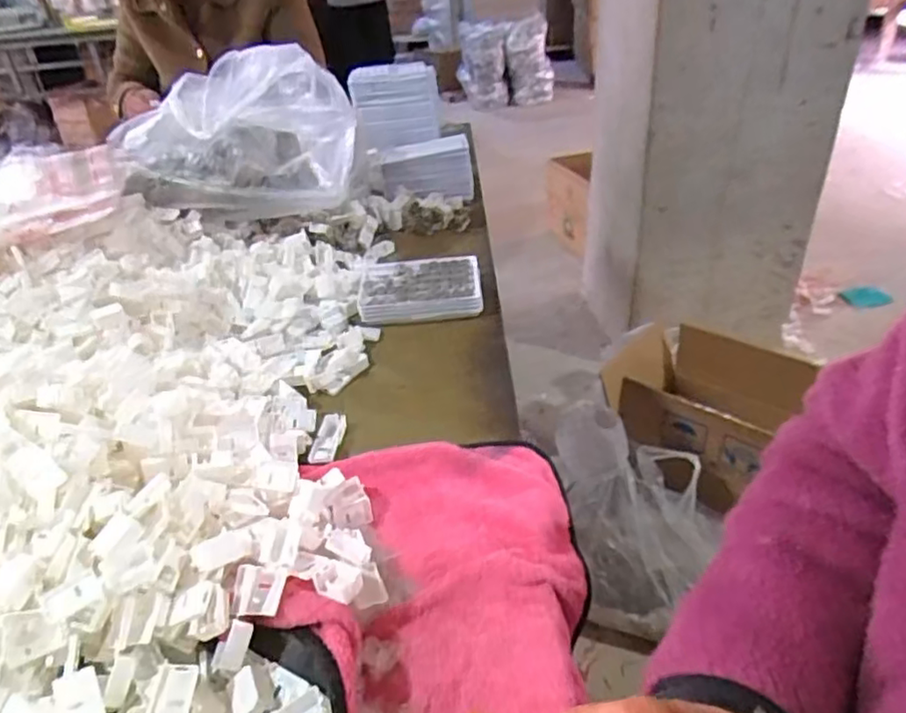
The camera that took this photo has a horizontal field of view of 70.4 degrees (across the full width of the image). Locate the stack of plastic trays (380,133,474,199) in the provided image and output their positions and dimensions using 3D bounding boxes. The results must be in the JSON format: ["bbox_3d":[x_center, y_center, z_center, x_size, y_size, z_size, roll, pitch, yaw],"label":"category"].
[{"bbox_3d":[-0.038,-0.276,0.950,0.129,0.061,0.099,-9,34,-3],"label":"stack of plastic trays"}]

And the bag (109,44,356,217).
[{"bbox_3d":[-0.278,-0.240,0.748,0.354,0.188,0.107,6,35,15],"label":"bag"}]

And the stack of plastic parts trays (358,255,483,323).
[{"bbox_3d":[-0.034,-0.078,0.708,0.129,0.029,0.098,-3,34,6],"label":"stack of plastic parts trays"}]

